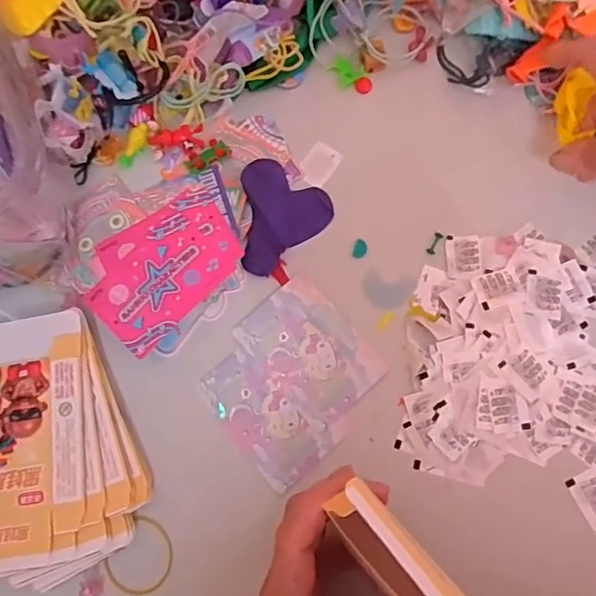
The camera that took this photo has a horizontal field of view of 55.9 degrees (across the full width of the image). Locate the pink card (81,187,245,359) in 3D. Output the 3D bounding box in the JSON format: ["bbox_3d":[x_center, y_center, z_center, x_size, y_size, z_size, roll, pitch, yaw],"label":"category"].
[{"bbox_3d":[-0.089,-0.023,0.374,0.106,0.011,0.077,-44,77,-10],"label":"pink card"}]

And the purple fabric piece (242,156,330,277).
[{"bbox_3d":[-0.008,-0.058,0.387,0.059,0.007,0.081,-3,74,1],"label":"purple fabric piece"}]

